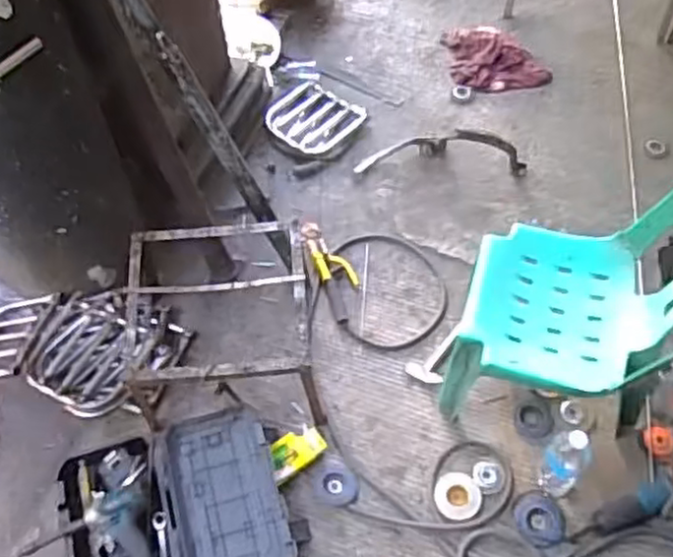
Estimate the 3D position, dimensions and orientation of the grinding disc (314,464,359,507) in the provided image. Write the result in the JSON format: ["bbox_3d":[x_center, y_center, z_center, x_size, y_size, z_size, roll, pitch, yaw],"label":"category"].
[{"bbox_3d":[0.001,0.460,1.580,0.096,0.010,0.094,0,58,4],"label":"grinding disc"}]

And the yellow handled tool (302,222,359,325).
[{"bbox_3d":[-0.006,-0.026,1.872,0.094,0.050,0.302,-18,59,-8],"label":"yellow handled tool"}]

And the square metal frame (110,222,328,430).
[{"bbox_3d":[-0.267,0.111,1.627,0.416,0.319,0.413,-9,58,-2],"label":"square metal frame"}]

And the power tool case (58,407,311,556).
[{"bbox_3d":[-0.345,0.490,1.519,0.488,0.104,0.402,-17,58,-7],"label":"power tool case"}]

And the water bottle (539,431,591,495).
[{"bbox_3d":[0.476,0.379,1.464,0.086,0.243,0.063,39,68,24],"label":"water bottle"}]

